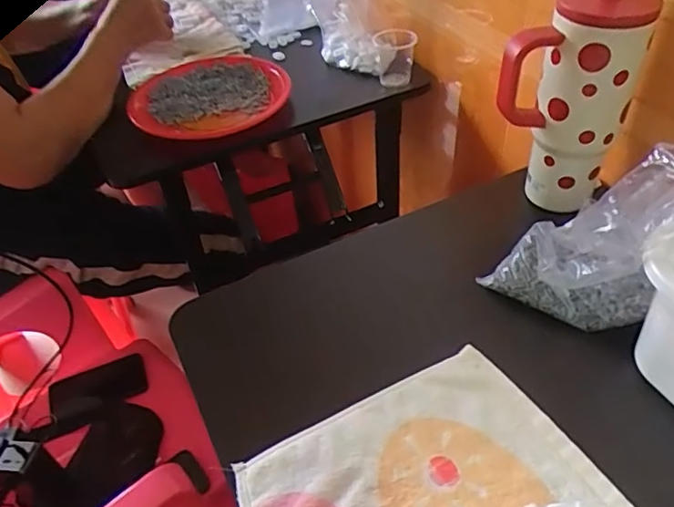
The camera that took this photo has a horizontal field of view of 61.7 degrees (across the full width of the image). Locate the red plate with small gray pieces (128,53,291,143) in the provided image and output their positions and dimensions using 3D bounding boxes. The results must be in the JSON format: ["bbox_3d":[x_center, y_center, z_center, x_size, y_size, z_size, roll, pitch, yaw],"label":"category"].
[{"bbox_3d":[-0.186,-0.250,0.836,0.218,0.029,0.240,-12,44,-6],"label":"red plate with small gray pieces"}]

